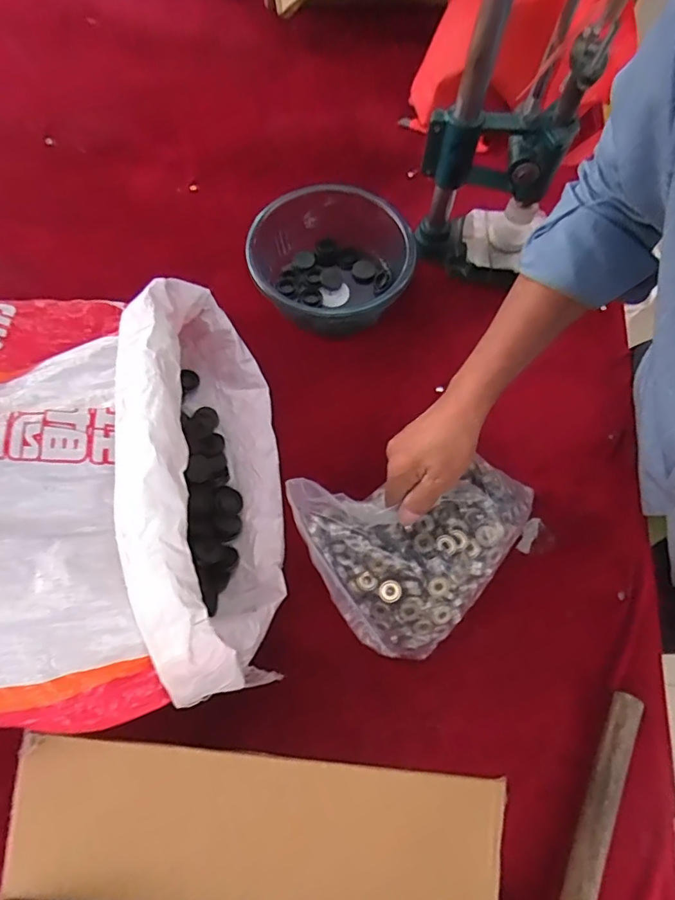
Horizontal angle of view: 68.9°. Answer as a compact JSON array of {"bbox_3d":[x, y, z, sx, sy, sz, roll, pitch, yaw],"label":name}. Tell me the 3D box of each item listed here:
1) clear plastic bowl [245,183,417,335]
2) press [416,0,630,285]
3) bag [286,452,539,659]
[{"bbox_3d":[-0.009,-0.248,0.665,0.205,0.085,0.209,0,69,0],"label":"clear plastic bowl"},{"bbox_3d":[0.193,-0.366,0.567,0.151,0.359,0.102,28,71,10],"label":"press"},{"bbox_3d":[0.098,0.110,0.516,0.259,0.093,0.177,-10,69,-4],"label":"bag"}]

